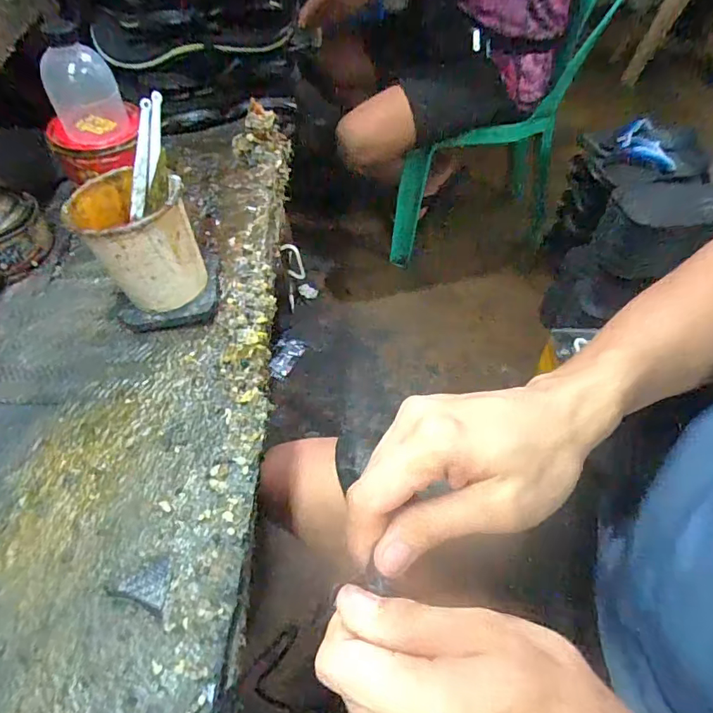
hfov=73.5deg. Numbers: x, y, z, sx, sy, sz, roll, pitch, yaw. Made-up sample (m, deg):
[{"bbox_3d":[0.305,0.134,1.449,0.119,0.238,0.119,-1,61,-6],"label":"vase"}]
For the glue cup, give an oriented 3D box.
[{"bbox_3d":[-0.196,-0.102,0.441,0.089,0.116,0.098,-33,60,-21],"label":"glue cup"}]

